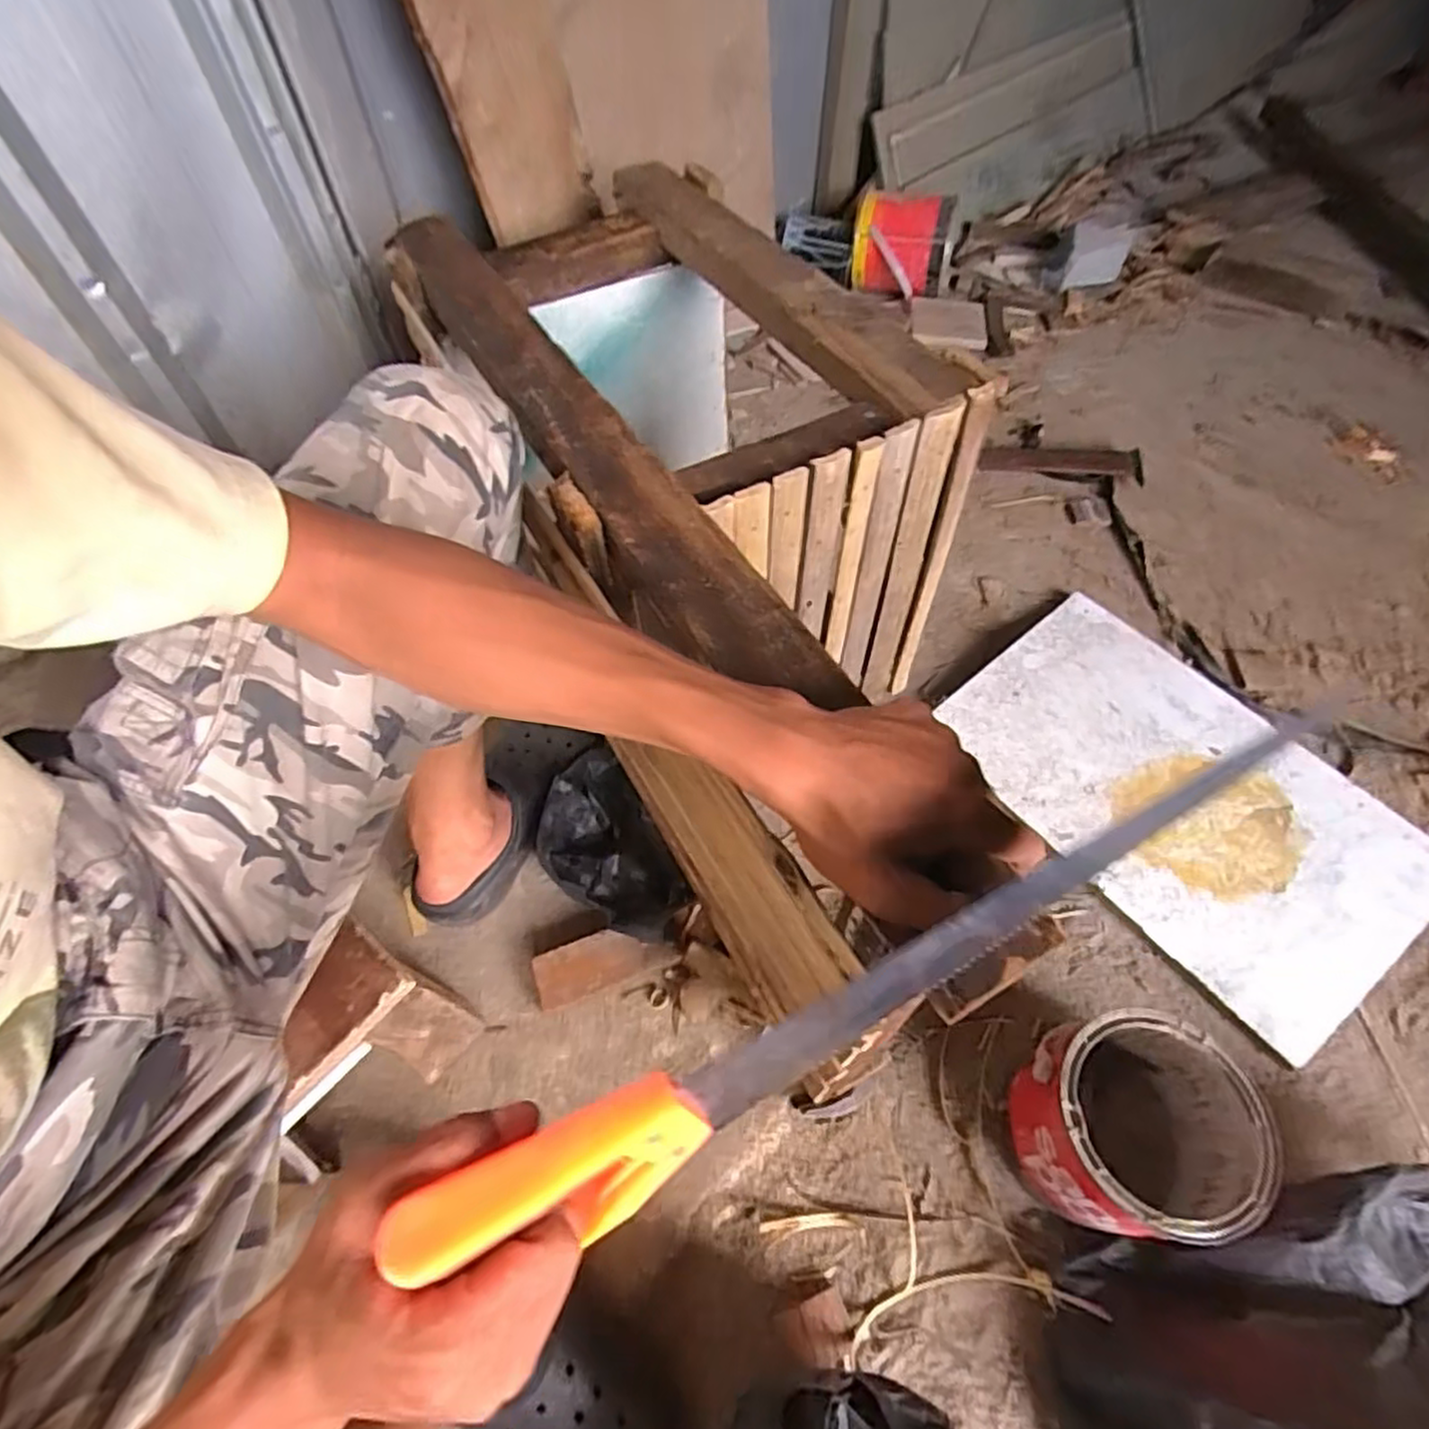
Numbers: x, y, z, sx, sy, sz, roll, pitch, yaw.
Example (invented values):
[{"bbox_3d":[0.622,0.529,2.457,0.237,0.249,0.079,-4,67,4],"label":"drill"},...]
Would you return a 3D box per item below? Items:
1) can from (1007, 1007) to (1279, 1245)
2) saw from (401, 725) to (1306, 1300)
[{"bbox_3d":[0.343,0.344,0.608,0.157,0.172,0.144,0,57,-1],"label":"can"},{"bbox_3d":[0.066,0.112,0.284,0.358,0.105,0.030,-26,61,-11],"label":"saw"}]

